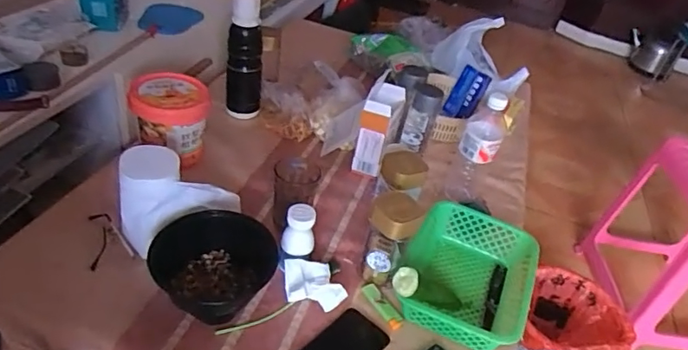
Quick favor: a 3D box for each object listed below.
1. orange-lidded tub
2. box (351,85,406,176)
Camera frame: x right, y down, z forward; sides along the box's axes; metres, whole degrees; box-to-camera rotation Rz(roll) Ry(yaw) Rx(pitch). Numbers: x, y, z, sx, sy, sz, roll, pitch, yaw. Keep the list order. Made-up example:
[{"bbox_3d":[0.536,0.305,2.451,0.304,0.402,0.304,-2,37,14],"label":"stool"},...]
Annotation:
[{"bbox_3d":[-0.309,-0.101,0.923,0.130,0.125,0.131,-2,39,-16],"label":"orange-lidded tub"},{"bbox_3d":[0.066,-0.090,0.991,0.060,0.152,0.106,19,38,10],"label":"box"}]

